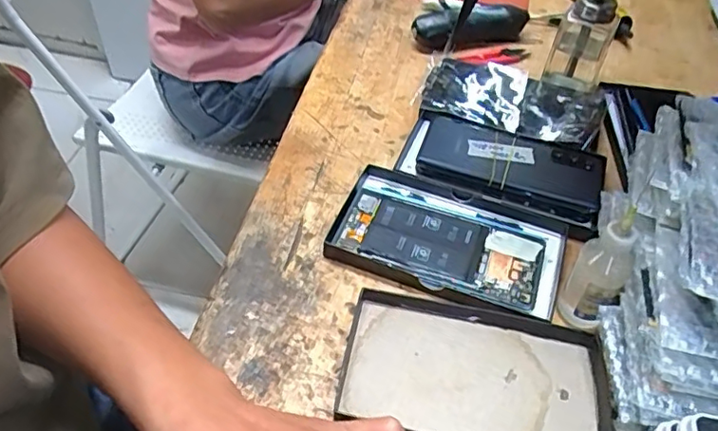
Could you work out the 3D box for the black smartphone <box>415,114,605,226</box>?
[{"bbox_3d":[0.139,-0.048,0.531,0.163,0.017,0.090,17,54,12],"label":"black smartphone"}]

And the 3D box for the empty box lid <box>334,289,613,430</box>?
[{"bbox_3d":[0.079,0.112,0.396,0.178,0.020,0.103,12,47,8],"label":"empty box lid"}]

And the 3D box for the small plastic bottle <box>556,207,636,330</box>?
[{"bbox_3d":[0.170,0.034,0.402,0.033,0.096,0.036,26,50,19],"label":"small plastic bottle"}]

